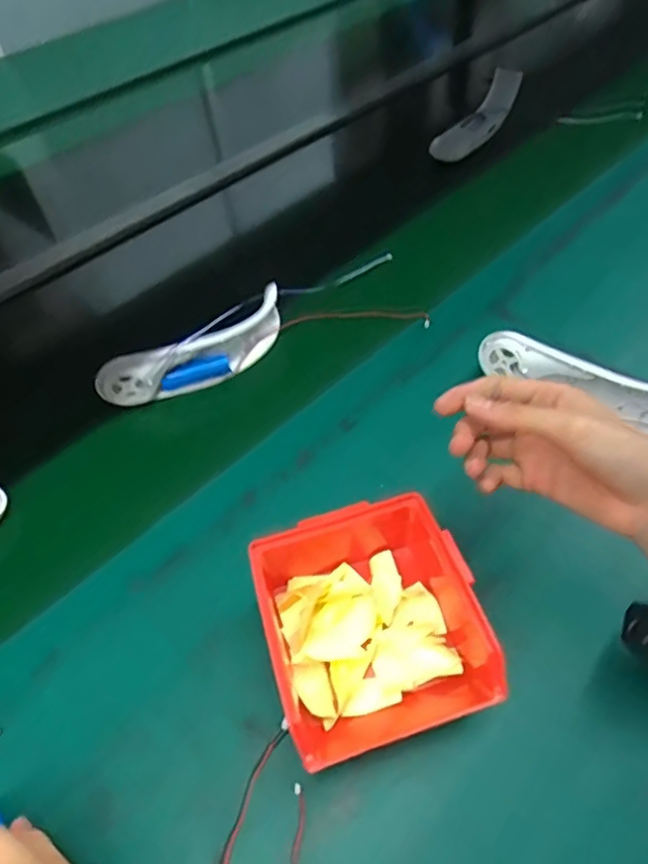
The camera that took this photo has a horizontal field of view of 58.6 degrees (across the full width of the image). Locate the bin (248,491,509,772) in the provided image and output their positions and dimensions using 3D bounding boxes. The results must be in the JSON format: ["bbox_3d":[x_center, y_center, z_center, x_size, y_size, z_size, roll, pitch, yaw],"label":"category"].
[{"bbox_3d":[0.026,0.120,0.370,0.121,0.067,0.143,-15,51,-7],"label":"bin"}]

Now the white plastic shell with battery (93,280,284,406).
[{"bbox_3d":[-0.120,-0.076,0.563,0.194,0.054,0.044,-31,55,-18],"label":"white plastic shell with battery"}]

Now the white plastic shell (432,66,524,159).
[{"bbox_3d":[0.210,-0.442,0.808,0.127,0.101,0.051,-30,54,-18],"label":"white plastic shell"}]

